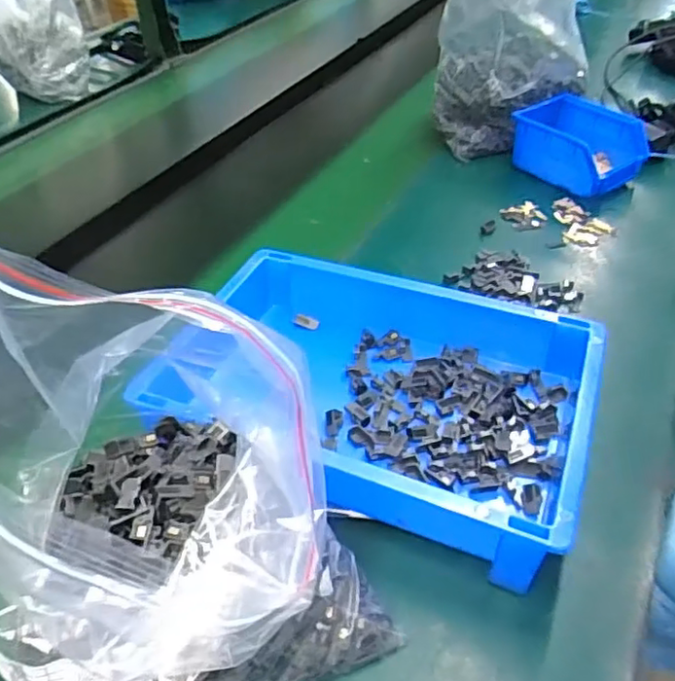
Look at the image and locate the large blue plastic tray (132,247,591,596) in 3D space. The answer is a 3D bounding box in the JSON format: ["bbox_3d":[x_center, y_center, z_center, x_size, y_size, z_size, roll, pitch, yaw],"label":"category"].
[{"bbox_3d":[0.032,0.035,0.493,0.306,0.076,0.218,16,46,18],"label":"large blue plastic tray"}]

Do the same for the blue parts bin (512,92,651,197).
[{"bbox_3d":[0.302,-0.247,0.799,0.105,0.071,0.145,-26,49,-24],"label":"blue parts bin"}]

